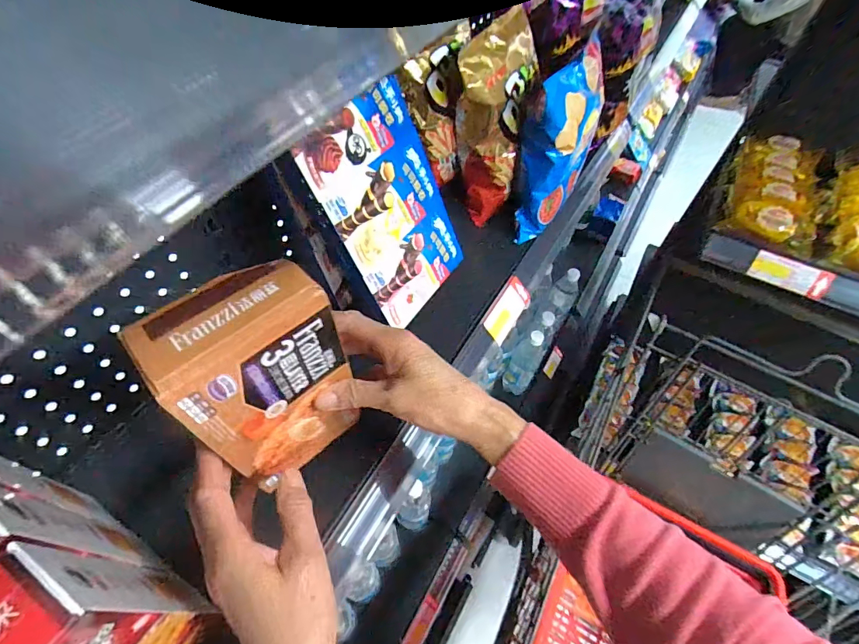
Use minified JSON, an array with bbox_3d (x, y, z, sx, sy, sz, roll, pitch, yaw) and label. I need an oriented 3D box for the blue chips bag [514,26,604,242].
[{"bbox_3d":[0.162,-0.228,0.550,0.083,0.190,0.155,19,56,10],"label":"blue chips bag"}]

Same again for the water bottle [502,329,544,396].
[{"bbox_3d":[0.218,0.093,0.997,0.065,0.190,0.067,23,57,13],"label":"water bottle"}]

